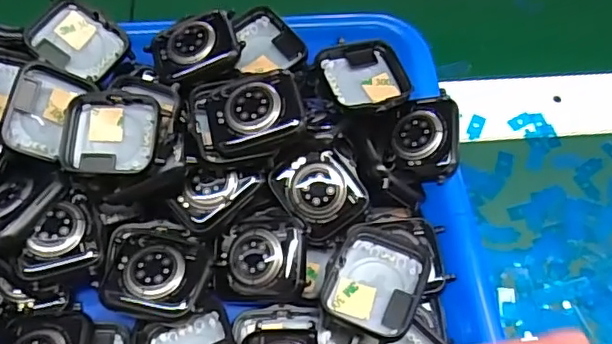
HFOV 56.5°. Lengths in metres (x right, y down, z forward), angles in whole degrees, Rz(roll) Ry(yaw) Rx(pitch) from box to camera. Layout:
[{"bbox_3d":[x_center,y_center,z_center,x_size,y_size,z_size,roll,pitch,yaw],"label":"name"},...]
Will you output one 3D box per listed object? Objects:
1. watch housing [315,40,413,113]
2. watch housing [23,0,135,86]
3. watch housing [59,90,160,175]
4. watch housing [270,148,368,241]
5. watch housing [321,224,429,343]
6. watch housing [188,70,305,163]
[{"bbox_3d":[0.029,-0.046,0.281,0.044,0.012,0.040,-14,63,-11],"label":"watch housing"},{"bbox_3d":[-0.113,-0.064,0.285,0.044,0.010,0.034,33,68,-13],"label":"watch housing"},{"bbox_3d":[-0.086,-0.017,0.255,0.042,0.011,0.037,6,80,9],"label":"watch housing"},{"bbox_3d":[0.007,0.008,0.259,0.036,0.011,0.040,-27,83,-2],"label":"watch housing"},{"bbox_3d":[0.029,0.044,0.238,0.037,0.009,0.051,18,61,6],"label":"watch housing"},{"bbox_3d":[-0.026,-0.025,0.256,0.050,0.013,0.038,-12,68,11],"label":"watch housing"}]

